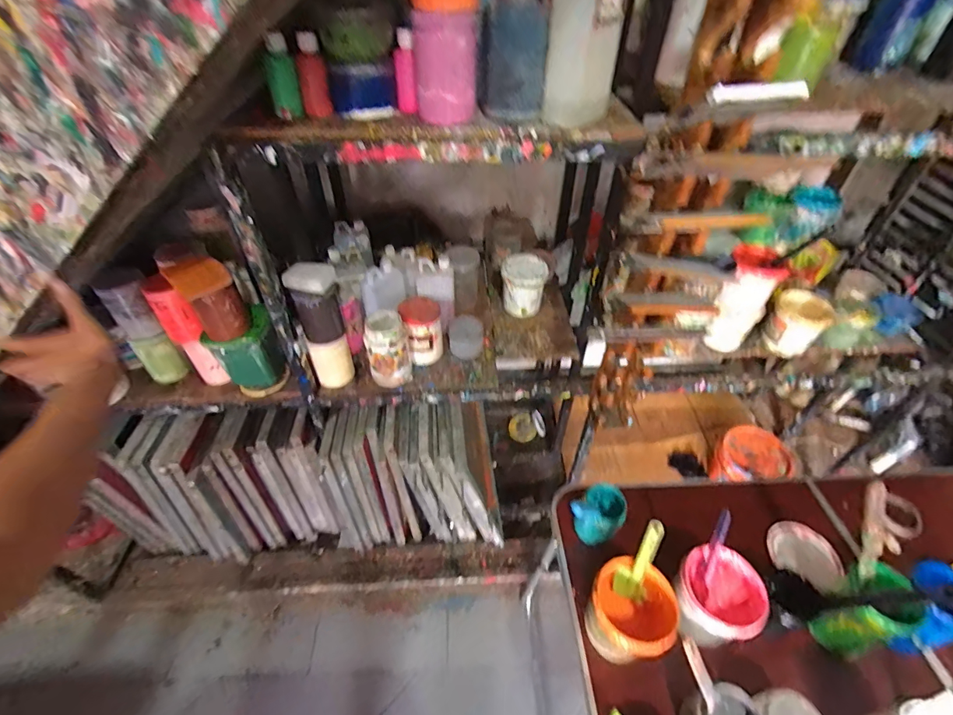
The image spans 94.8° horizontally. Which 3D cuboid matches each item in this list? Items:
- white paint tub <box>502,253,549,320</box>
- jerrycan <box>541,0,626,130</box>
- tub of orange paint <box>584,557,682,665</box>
[{"bbox_3d":[0.137,-0.210,1.254,0.136,0.144,0.122,5,44,3],"label":"white paint tub"},{"bbox_3d":[0.151,-0.442,0.600,0.069,0.212,0.096,27,50,24],"label":"jerrycan"},{"bbox_3d":[0.247,0.426,0.722,0.130,0.120,0.117,33,52,28],"label":"tub of orange paint"}]

